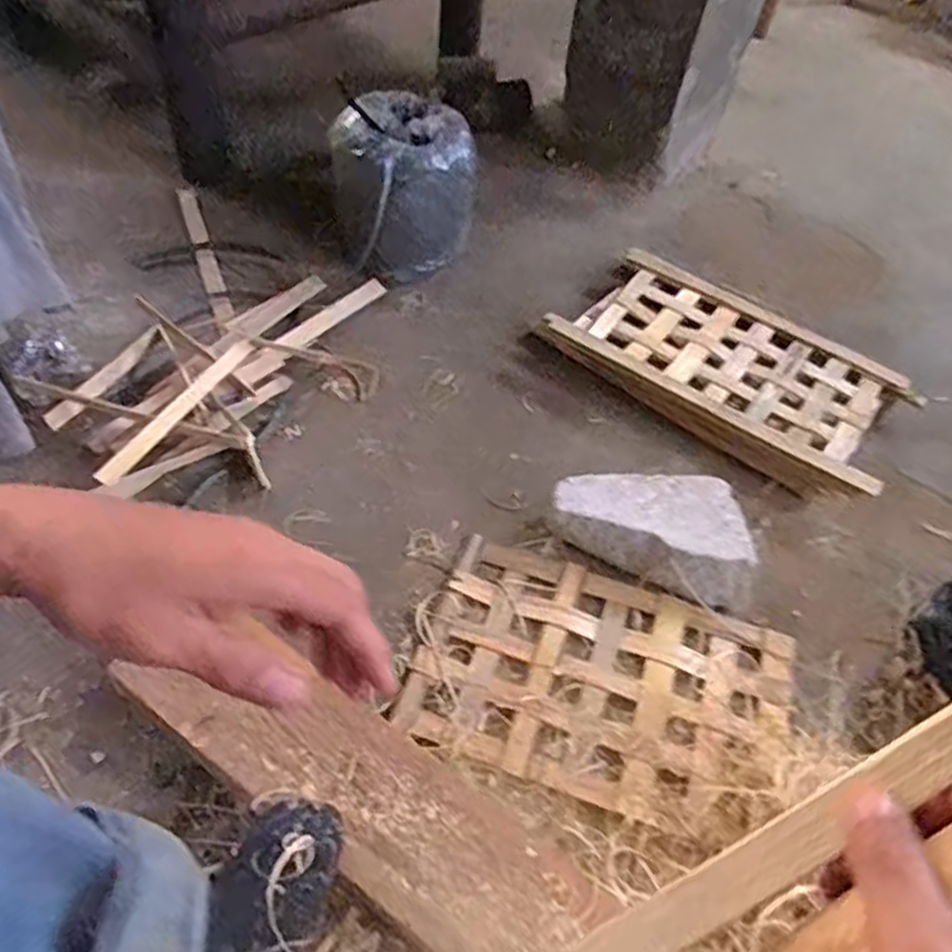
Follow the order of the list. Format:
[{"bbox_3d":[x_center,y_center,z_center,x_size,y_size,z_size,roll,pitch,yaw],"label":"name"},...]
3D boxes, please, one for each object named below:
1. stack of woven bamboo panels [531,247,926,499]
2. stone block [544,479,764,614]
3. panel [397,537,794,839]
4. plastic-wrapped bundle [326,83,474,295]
[{"bbox_3d":[0.329,-0.140,0.984,0.439,0.056,0.256,34,59,19],"label":"stack of woven bamboo panels"},{"bbox_3d":[0.197,0.048,0.807,0.221,0.058,0.122,20,55,10],"label":"stone block"},{"bbox_3d":[0.120,0.196,0.718,0.346,0.019,0.224,18,55,8],"label":"panel"},{"bbox_3d":[-0.098,-0.390,1.029,0.185,0.194,0.174,-5,55,-8],"label":"plastic-wrapped bundle"}]

